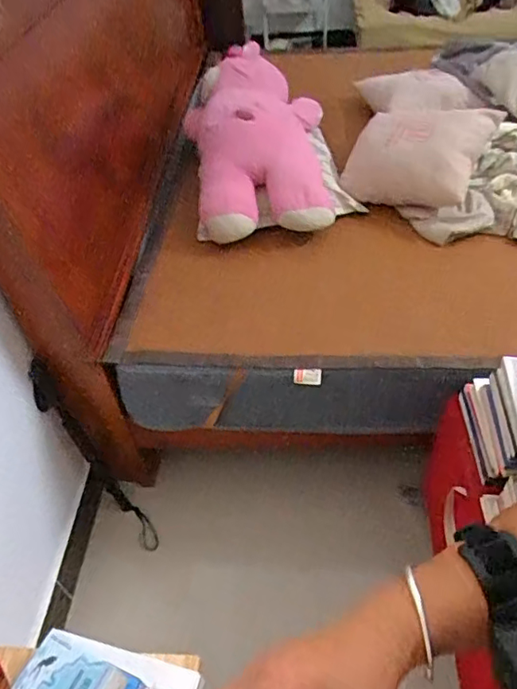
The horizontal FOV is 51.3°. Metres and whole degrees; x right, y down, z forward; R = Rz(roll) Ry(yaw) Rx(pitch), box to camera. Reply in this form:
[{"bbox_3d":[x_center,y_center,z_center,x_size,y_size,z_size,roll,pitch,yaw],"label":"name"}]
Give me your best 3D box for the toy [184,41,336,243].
[{"bbox_3d":[-0.004,-0.560,1.445,0.375,0.272,0.561,-3,47,2],"label":"toy"}]

